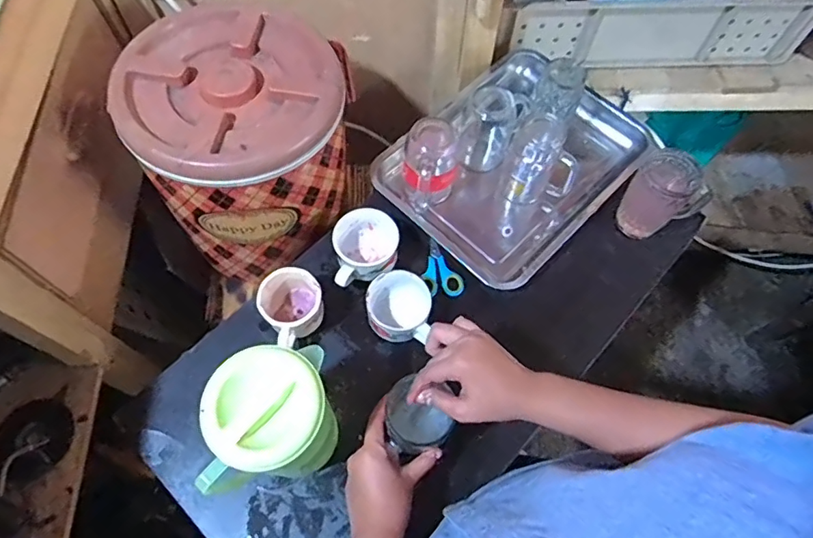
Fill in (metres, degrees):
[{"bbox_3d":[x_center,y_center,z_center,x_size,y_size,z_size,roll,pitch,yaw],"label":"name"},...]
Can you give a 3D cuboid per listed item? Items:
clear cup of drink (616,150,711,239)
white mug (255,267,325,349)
[{"bbox_3d":[0.359,-0.099,0.744,0.095,0.107,0.075,40,70,15],"label":"clear cup of drink"},{"bbox_3d":[-0.147,0.050,0.685,0.075,0.070,0.084,-34,71,-16],"label":"white mug"}]

